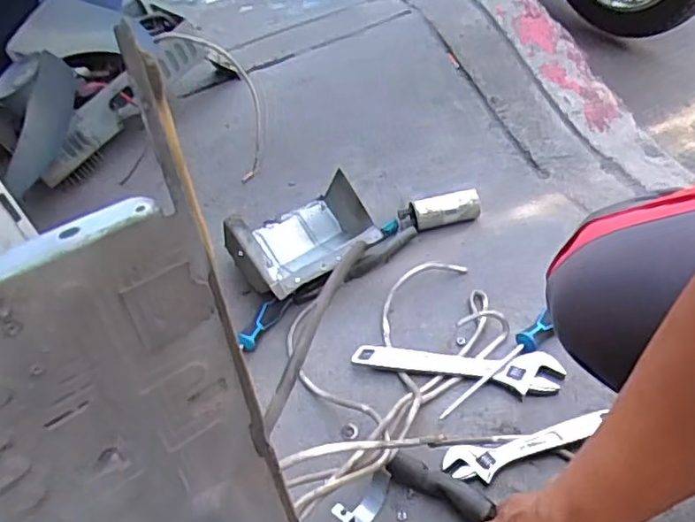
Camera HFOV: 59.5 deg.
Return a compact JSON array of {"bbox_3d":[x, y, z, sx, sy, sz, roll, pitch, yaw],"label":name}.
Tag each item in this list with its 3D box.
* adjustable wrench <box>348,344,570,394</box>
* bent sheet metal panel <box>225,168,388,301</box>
[{"bbox_3d":[0.130,0.128,0.730,0.243,0.017,0.044,-2,46,14],"label":"adjustable wrench"},{"bbox_3d":[-0.062,-0.030,0.865,0.183,0.115,0.142,-32,74,-22],"label":"bent sheet metal panel"}]

